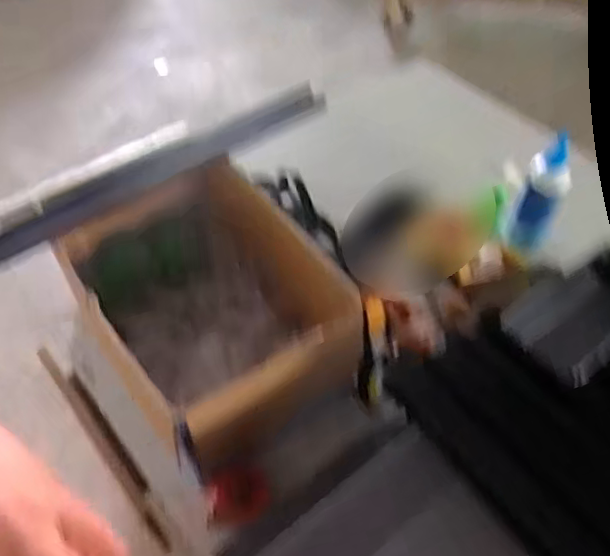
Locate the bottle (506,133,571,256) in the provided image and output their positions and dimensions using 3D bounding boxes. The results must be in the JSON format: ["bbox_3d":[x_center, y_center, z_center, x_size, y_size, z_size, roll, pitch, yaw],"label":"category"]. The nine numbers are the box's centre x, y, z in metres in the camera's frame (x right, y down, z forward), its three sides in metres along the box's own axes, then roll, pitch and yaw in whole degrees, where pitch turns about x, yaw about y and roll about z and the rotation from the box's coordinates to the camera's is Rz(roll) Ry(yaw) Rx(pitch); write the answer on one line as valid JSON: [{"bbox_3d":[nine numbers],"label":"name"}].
[{"bbox_3d":[0.341,-0.115,0.881,0.058,0.178,0.066,23,54,16],"label":"bottle"}]

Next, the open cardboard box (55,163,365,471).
[{"bbox_3d":[-0.130,0.048,0.755,0.254,0.207,0.349,-30,57,-23],"label":"open cardboard box"}]

